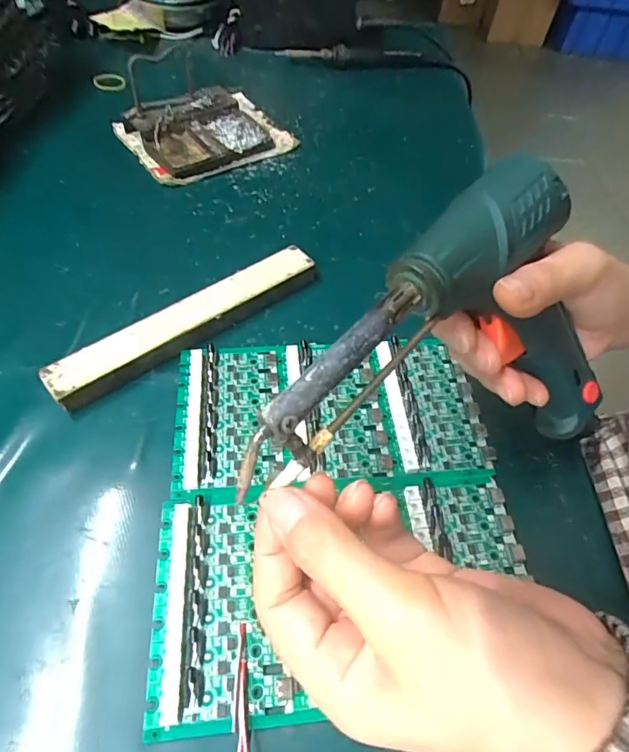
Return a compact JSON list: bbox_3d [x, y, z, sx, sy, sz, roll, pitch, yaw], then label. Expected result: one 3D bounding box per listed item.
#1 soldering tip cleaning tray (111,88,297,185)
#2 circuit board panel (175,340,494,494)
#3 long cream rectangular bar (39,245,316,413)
[{"bbox_3d":[-0.108,-0.249,0.487,0.149,0.034,0.114,-26,59,-22],"label":"soldering tip cleaning tray"},{"bbox_3d":[0.009,0.018,0.307,0.187,0.007,0.103,-3,53,-7],"label":"circuit board panel"},{"bbox_3d":[-0.083,-0.038,0.334,0.197,0.018,0.030,-33,62,-25],"label":"long cream rectangular bar"}]

